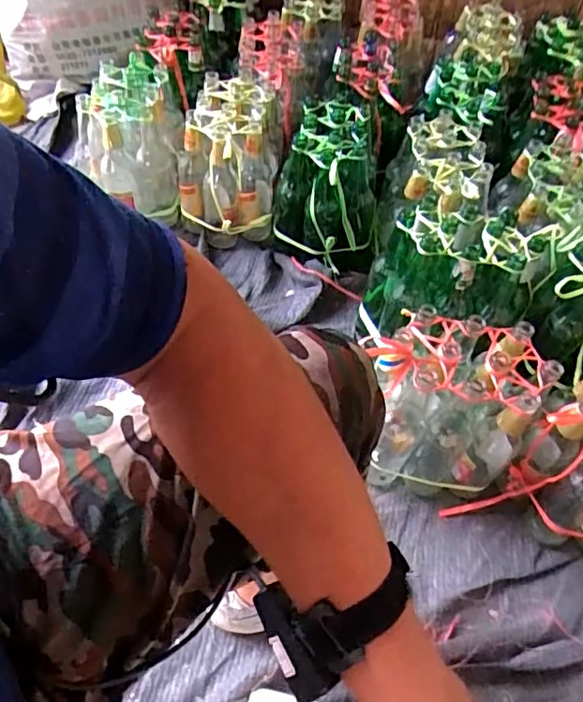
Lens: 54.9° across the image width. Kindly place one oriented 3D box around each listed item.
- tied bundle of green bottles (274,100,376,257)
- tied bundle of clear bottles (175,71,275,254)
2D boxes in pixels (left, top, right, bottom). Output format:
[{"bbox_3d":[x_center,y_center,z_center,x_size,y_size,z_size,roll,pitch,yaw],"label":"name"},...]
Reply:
[{"bbox_3d":[0.070,-0.334,1.105,0.197,0.201,0.222,5,54,0],"label":"tied bundle of green bottles"},{"bbox_3d":[-0.128,-0.381,1.148,0.204,0.241,0.215,-3,55,-5],"label":"tied bundle of clear bottles"}]

